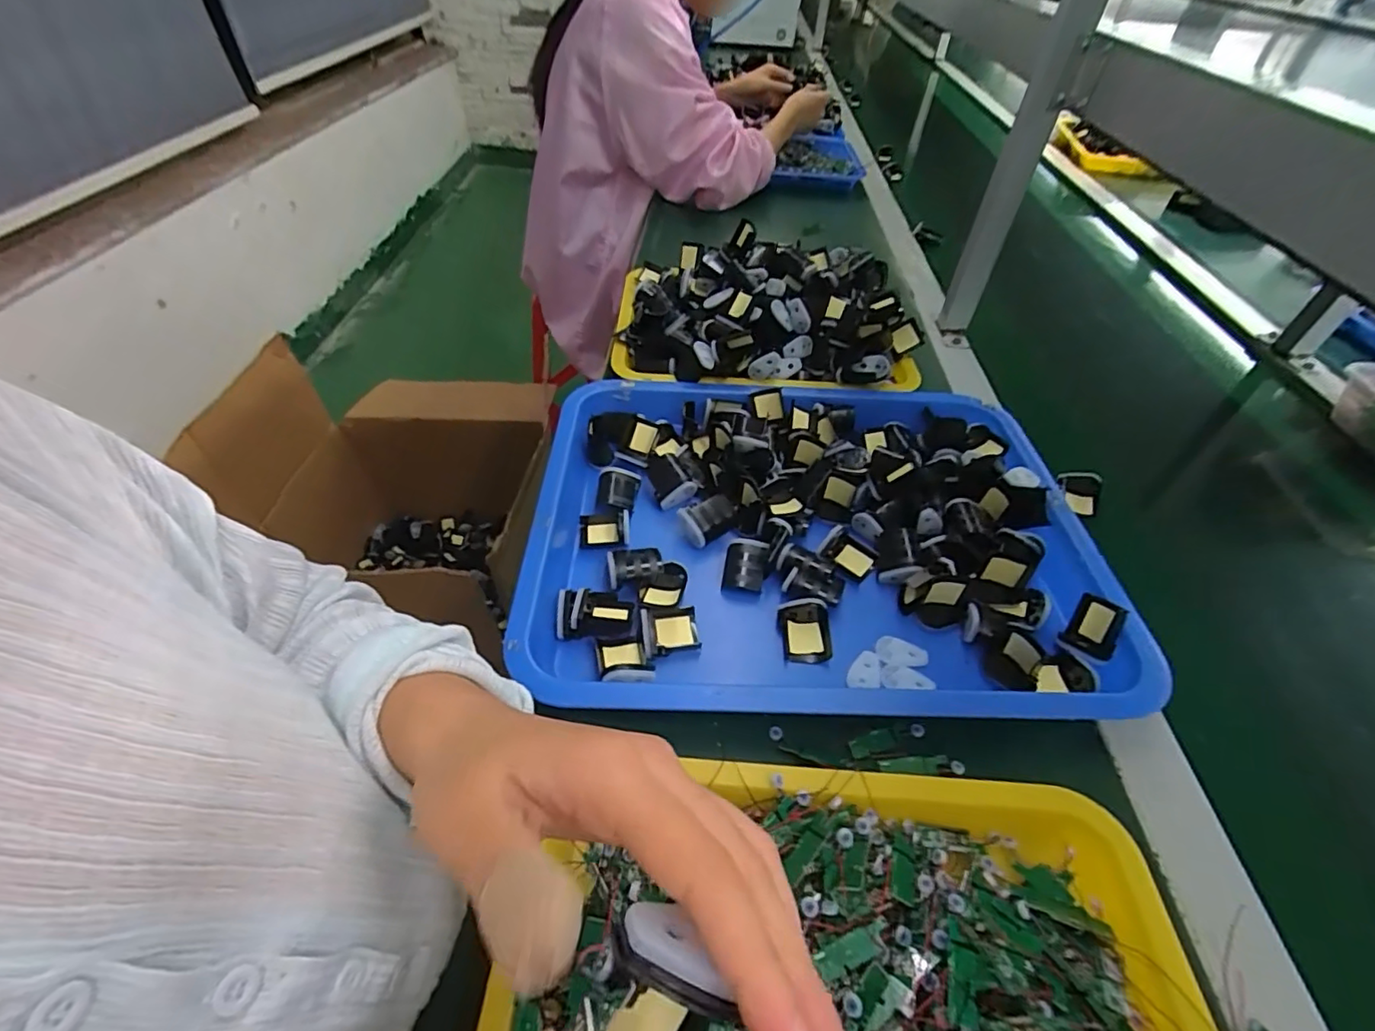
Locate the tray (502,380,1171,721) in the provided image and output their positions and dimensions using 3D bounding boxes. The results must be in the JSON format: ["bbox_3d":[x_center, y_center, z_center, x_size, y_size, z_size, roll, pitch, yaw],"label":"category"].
[{"bbox_3d":[0.097,0.008,0.483,0.441,0.051,0.337,3,47,-1],"label":"tray"}]

